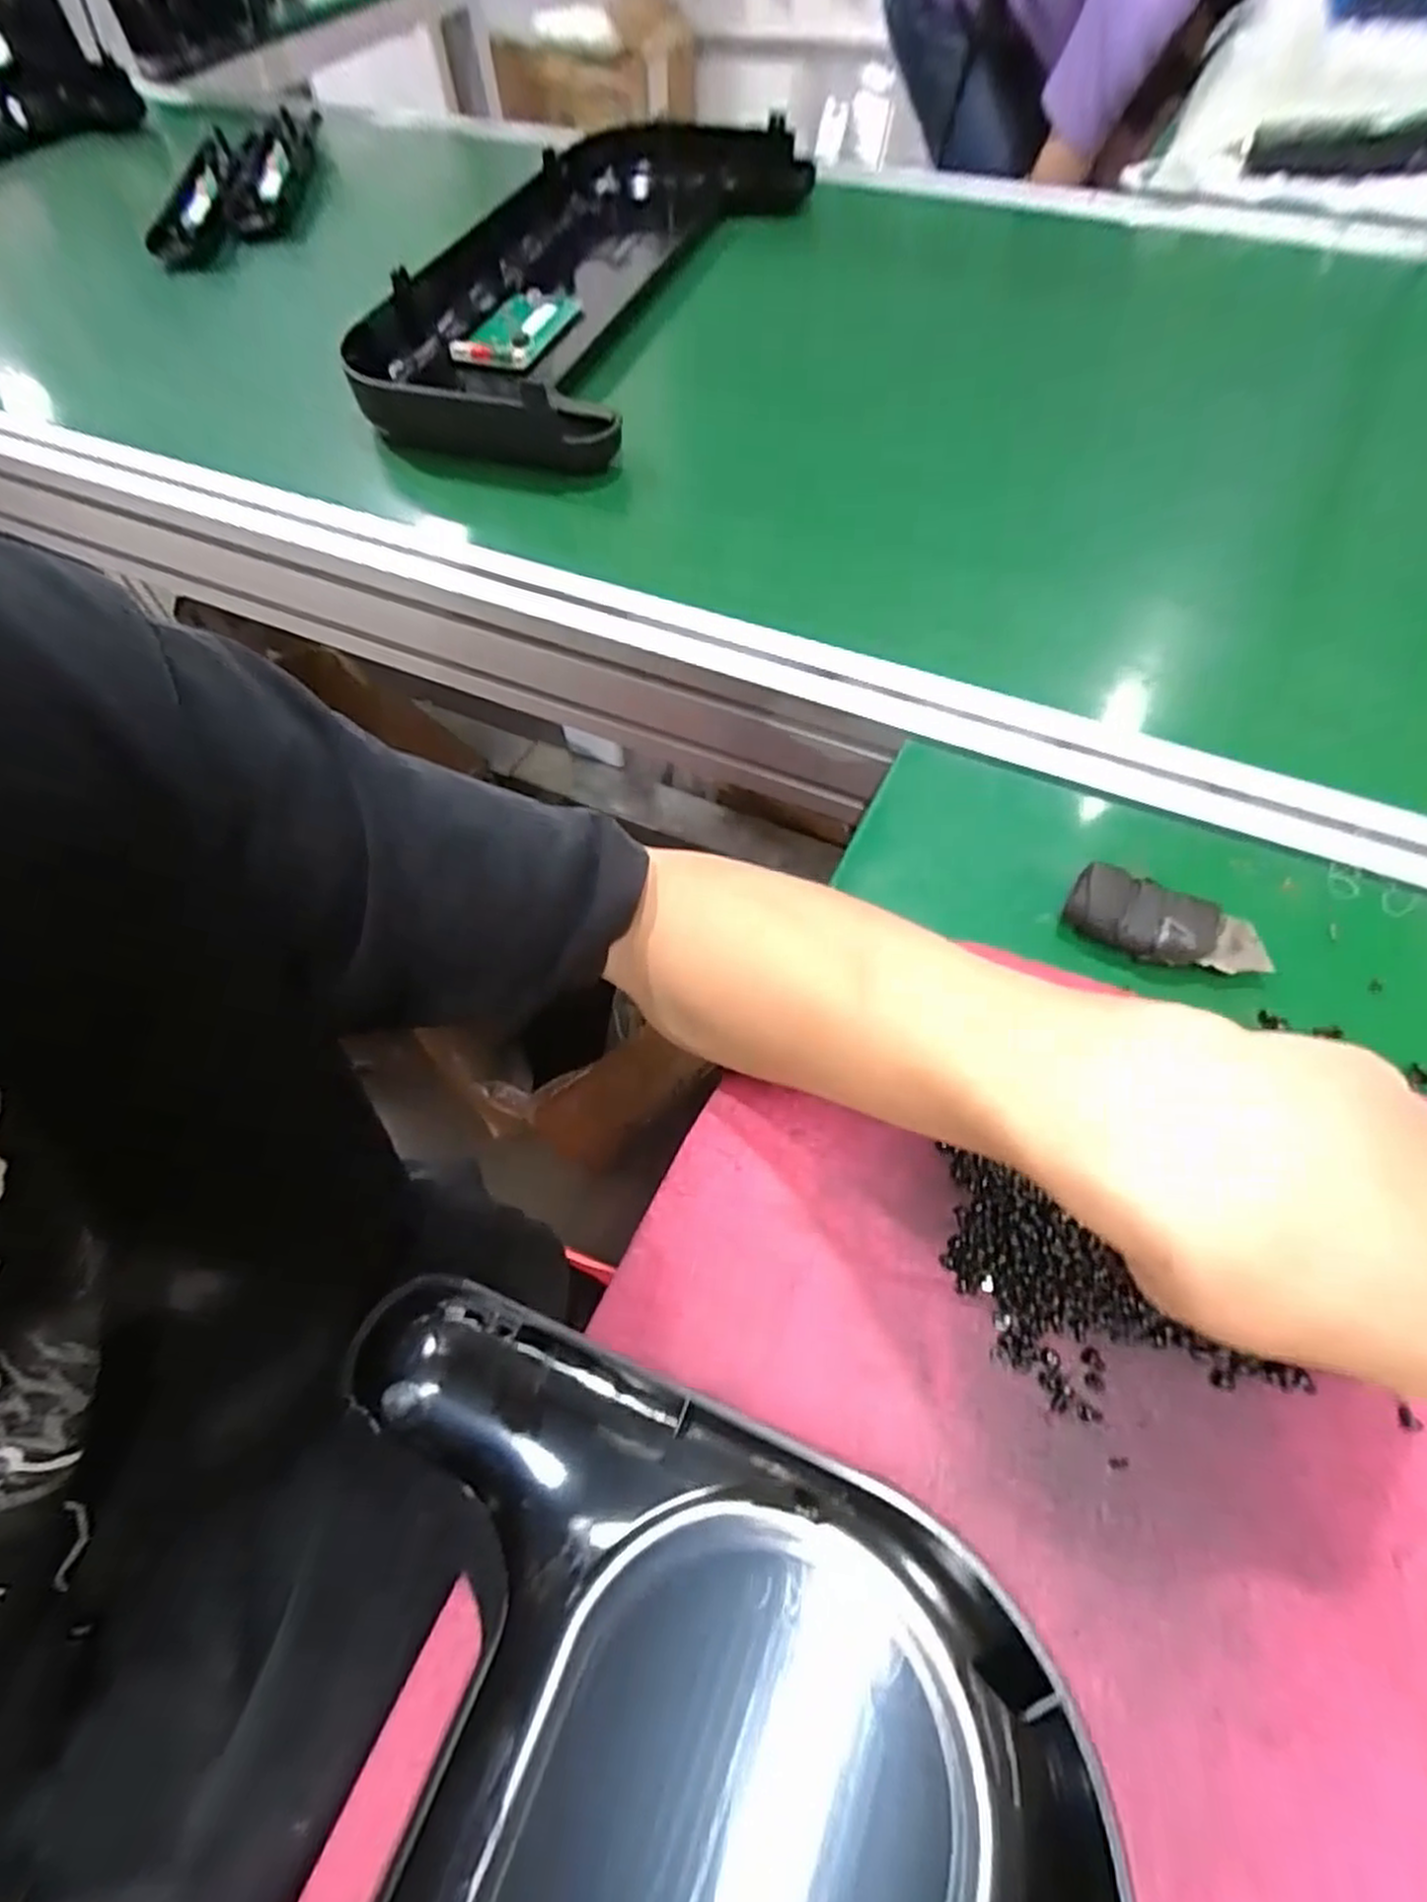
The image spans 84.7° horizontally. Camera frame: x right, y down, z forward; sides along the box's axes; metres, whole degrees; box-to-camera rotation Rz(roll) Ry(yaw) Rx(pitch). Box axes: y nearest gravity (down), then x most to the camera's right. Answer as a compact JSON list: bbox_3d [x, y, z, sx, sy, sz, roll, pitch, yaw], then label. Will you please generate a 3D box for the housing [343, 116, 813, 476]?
[{"bbox_3d":[-0.093,-0.571,0.644,0.232,0.054,0.533,14,64,12],"label":"housing"}]

